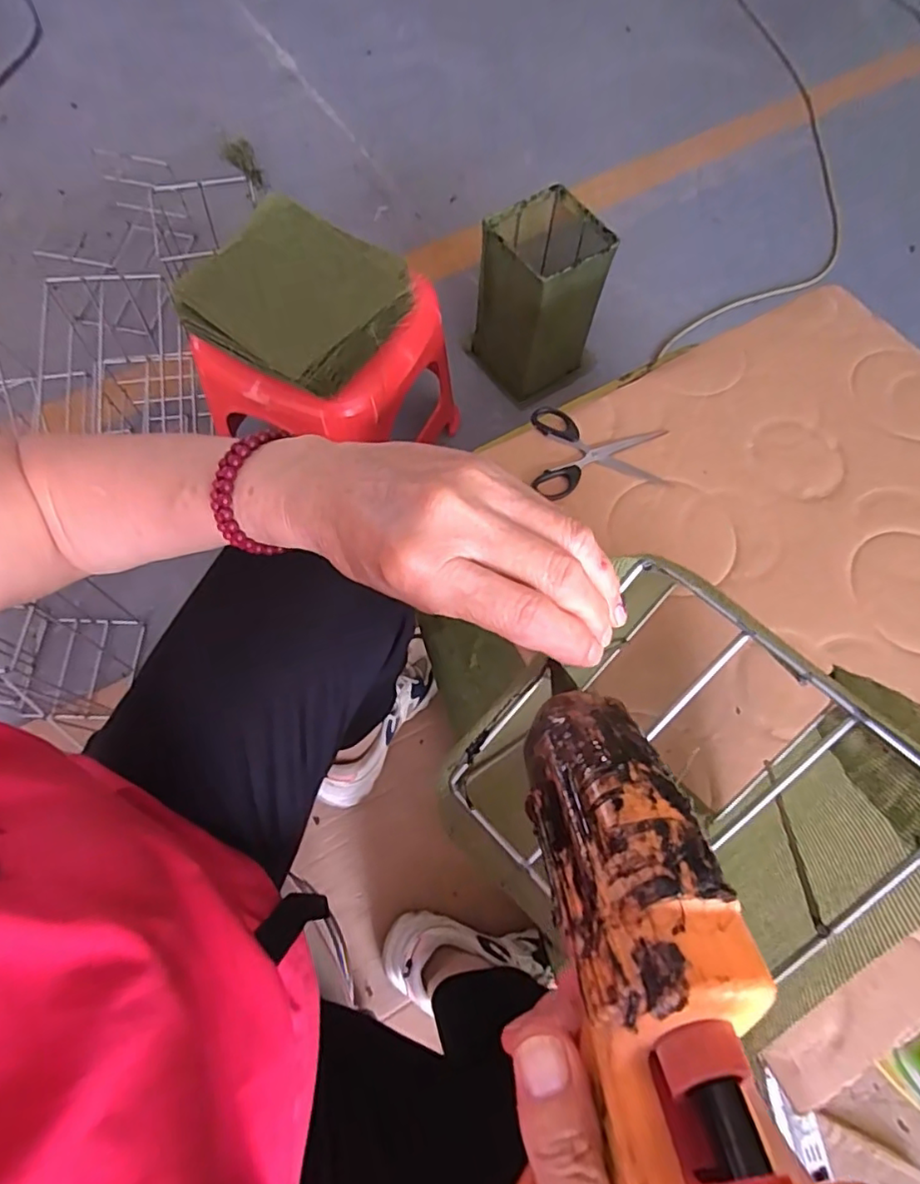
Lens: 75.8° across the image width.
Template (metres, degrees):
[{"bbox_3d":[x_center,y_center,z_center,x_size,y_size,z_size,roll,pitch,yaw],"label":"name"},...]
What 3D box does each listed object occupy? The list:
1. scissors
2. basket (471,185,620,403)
[{"bbox_3d":[0.138,-0.138,0.582,0.130,0.007,0.101,1,67,0],"label":"scissors"},{"bbox_3d":[0.128,-0.459,0.963,0.152,0.263,0.147,-35,74,-14],"label":"basket"}]

